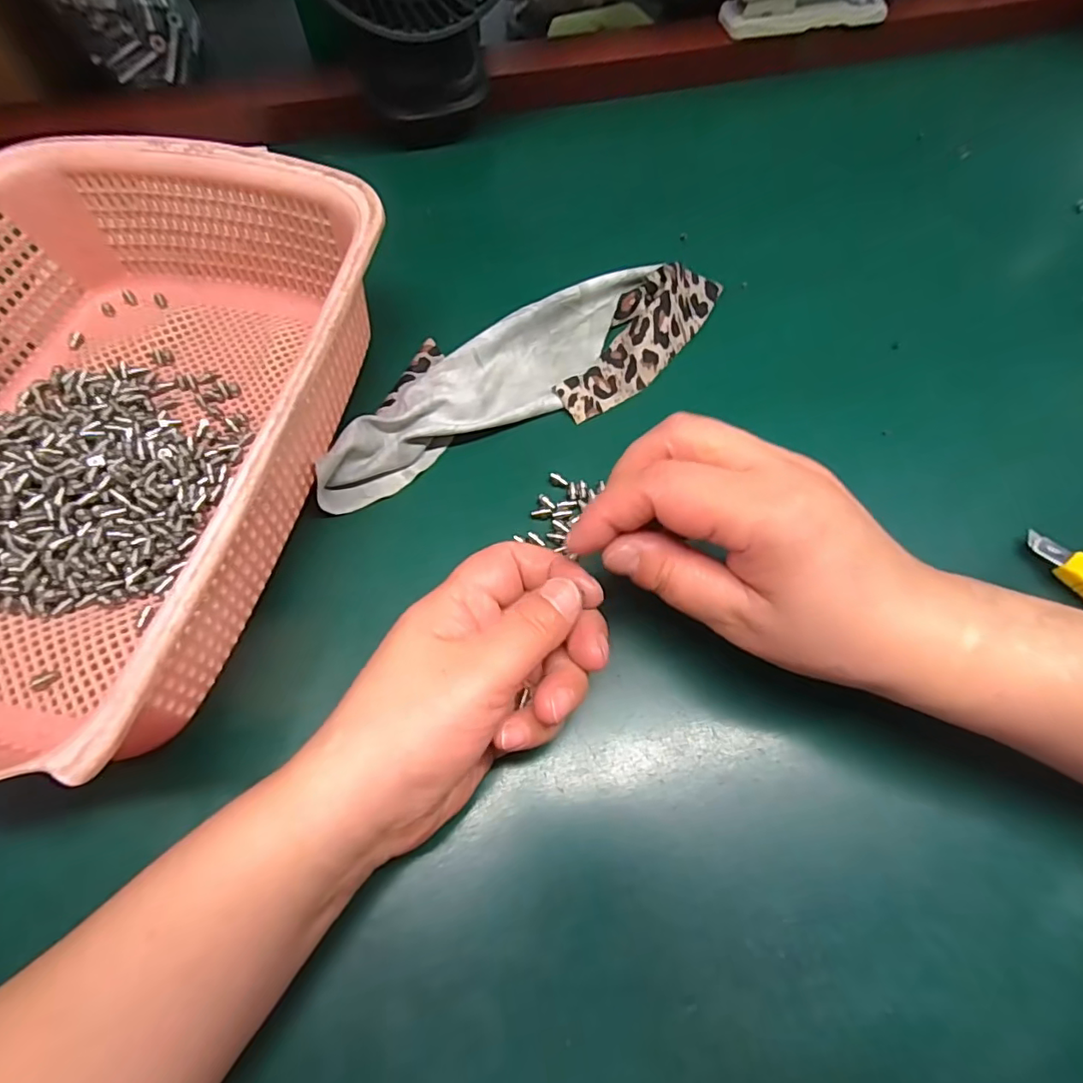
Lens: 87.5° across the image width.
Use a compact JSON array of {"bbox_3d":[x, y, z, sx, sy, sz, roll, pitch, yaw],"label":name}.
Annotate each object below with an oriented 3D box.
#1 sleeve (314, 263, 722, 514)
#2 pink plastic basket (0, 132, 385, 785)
[{"bbox_3d":[-0.007,-0.095,0.304,0.240,0.019,0.073,-23,67,-12],"label":"sleeve"},{"bbox_3d":[-0.200,-0.049,0.244,0.213,0.070,0.285,11,65,4],"label":"pink plastic basket"}]

